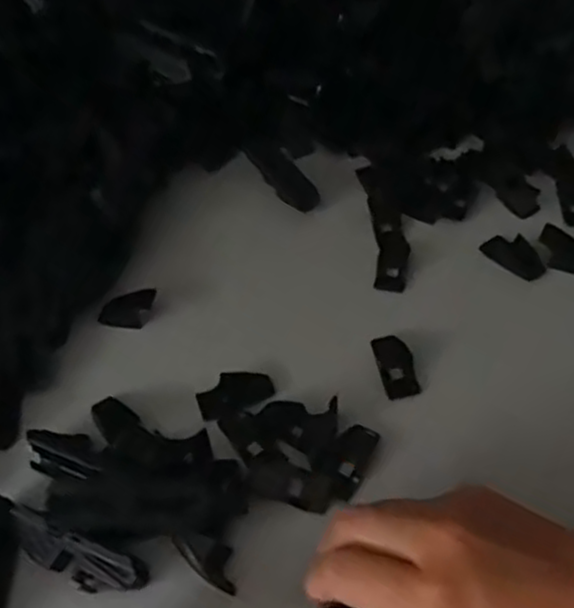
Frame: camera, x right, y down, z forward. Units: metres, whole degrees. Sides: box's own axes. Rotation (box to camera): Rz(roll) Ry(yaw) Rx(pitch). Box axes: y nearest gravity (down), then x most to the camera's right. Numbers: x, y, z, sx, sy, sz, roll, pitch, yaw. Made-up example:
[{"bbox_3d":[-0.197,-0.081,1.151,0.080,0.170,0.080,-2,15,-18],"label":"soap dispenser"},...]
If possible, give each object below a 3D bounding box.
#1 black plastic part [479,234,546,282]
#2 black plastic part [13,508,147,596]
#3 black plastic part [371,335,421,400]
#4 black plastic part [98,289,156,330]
[{"bbox_3d":[0.140,-0.031,0.469,0.020,0.008,0.039,-31,51,-23],"label":"black plastic part"},{"bbox_3d":[-0.097,0.119,0.354,0.070,0.026,0.017,17,50,19],"label":"black plastic part"},{"bbox_3d":[0.060,0.034,0.421,0.019,0.006,0.040,-10,46,-5],"label":"black plastic part"},{"bbox_3d":[-0.096,0.002,0.456,0.031,0.013,0.023,10,48,14],"label":"black plastic part"}]

